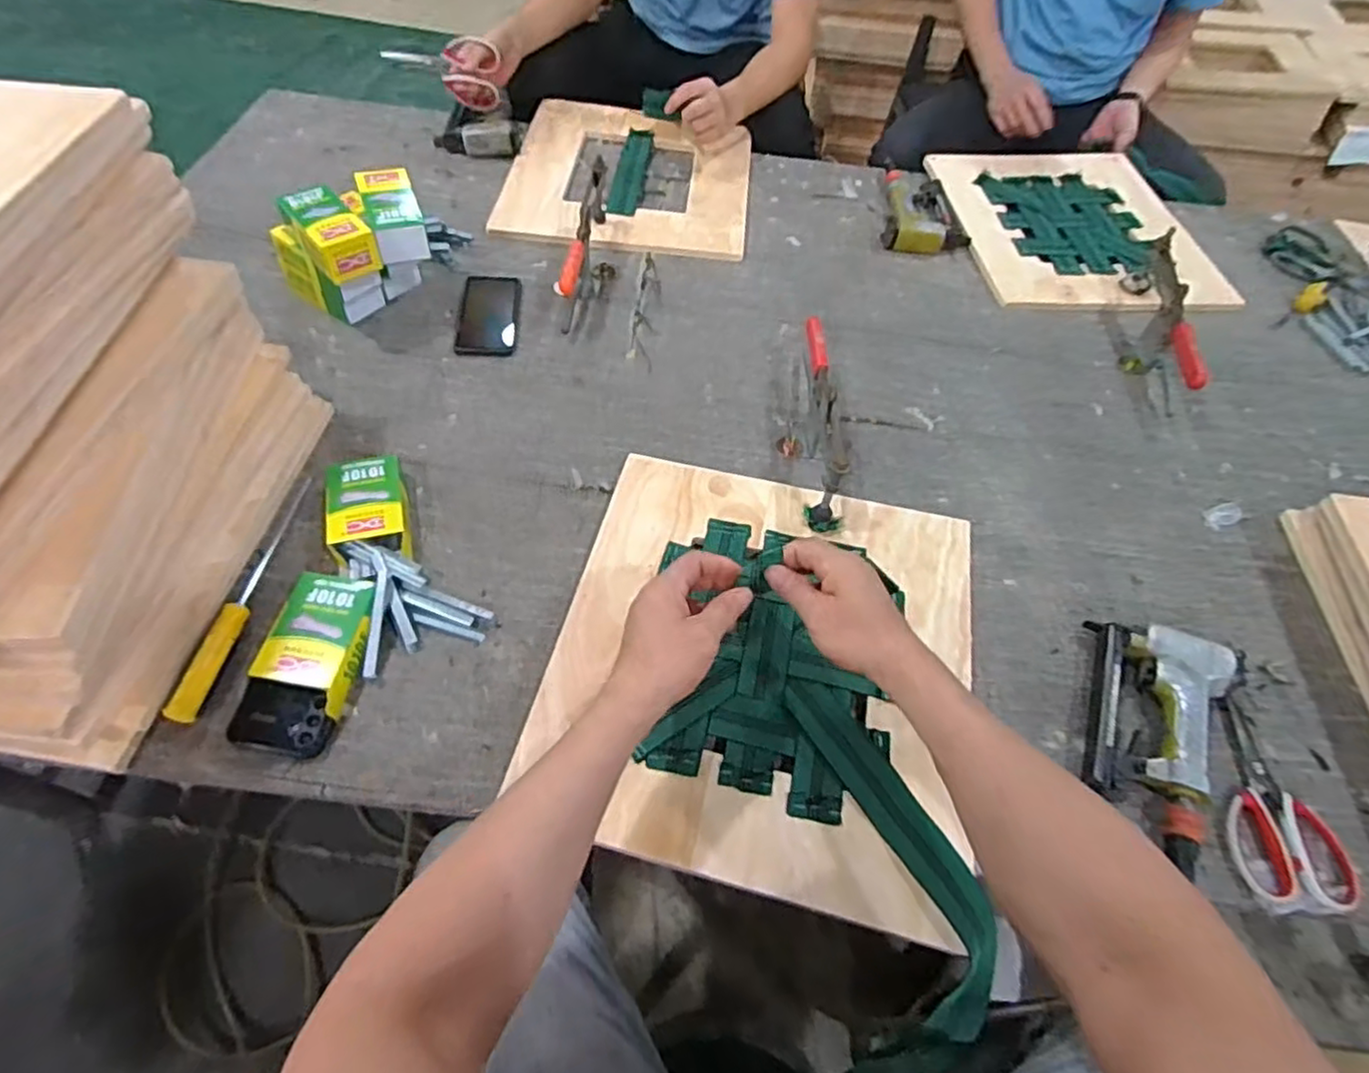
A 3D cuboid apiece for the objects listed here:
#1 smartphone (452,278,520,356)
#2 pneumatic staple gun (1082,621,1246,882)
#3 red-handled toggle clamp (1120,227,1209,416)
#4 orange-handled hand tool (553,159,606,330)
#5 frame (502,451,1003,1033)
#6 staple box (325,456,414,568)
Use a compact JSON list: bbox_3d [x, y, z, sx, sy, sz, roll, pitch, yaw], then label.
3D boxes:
[{"bbox_3d":[-0.274,-0.314,0.965,0.081,0.005,0.169,-1,56,-6],"label":"smartphone"},{"bbox_3d":[0.452,0.188,0.648,0.129,0.045,0.226,19,56,7],"label":"pneumatic staple gun"},{"bbox_3d":[0.693,-0.315,0.985,0.065,0.110,0.309,18,56,7],"label":"red-handled toggle clamp"},{"bbox_3d":[-0.146,-0.428,0.986,0.027,0.097,0.280,7,55,0],"label":"orange-handled hand tool"},{"bbox_3d":[0.088,0.121,0.674,0.418,0.018,0.433,14,56,4],"label":"frame"},{"bbox_3d":[-0.341,-0.028,0.740,0.078,0.035,0.121,-11,58,-13],"label":"staple box"}]

